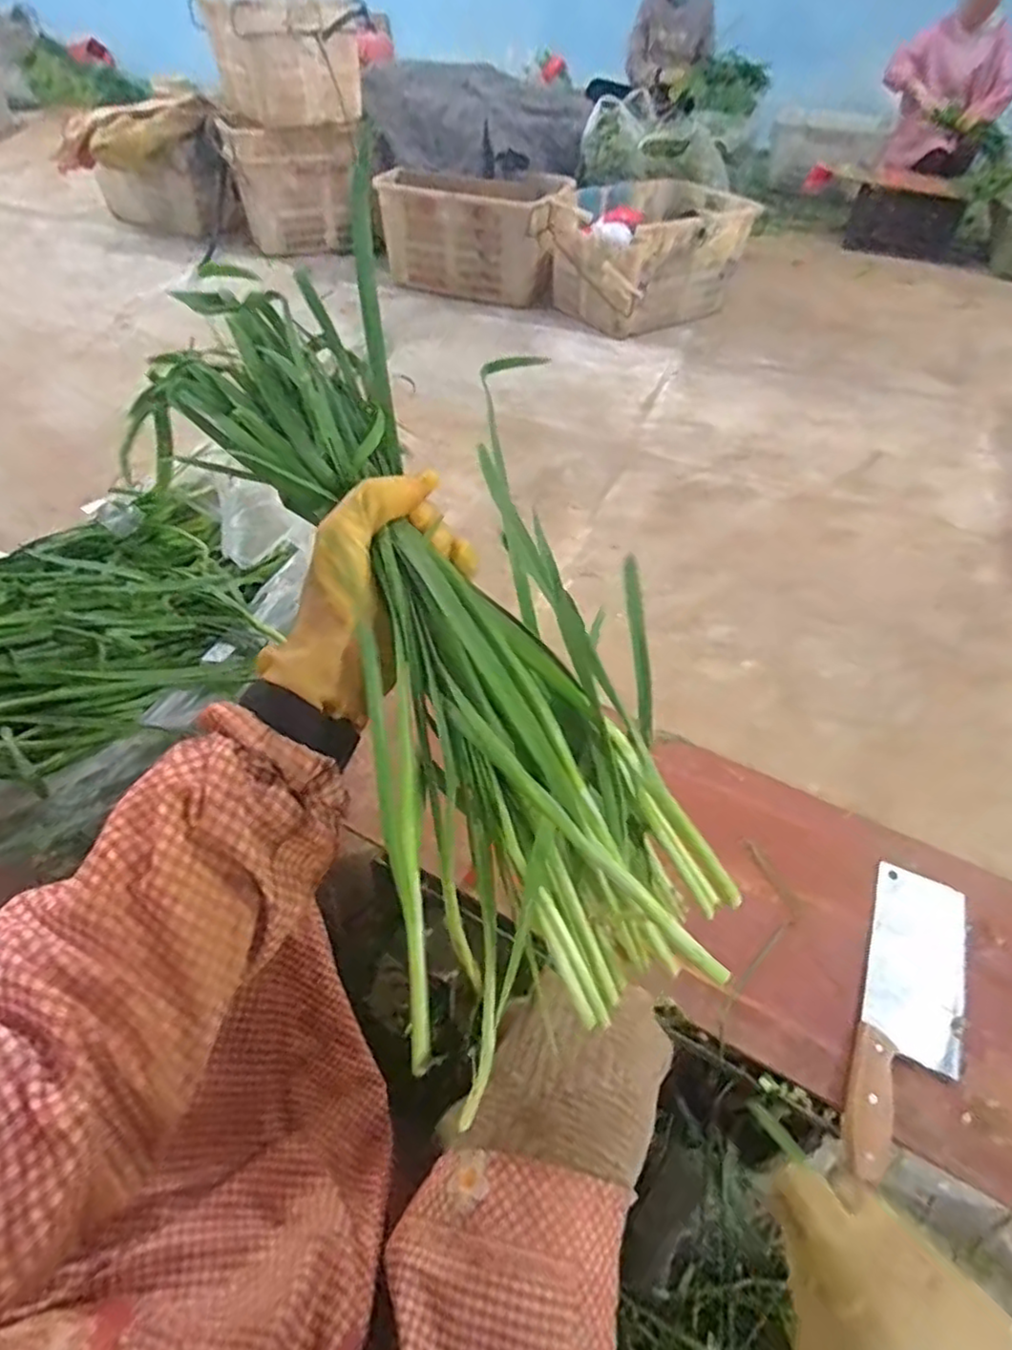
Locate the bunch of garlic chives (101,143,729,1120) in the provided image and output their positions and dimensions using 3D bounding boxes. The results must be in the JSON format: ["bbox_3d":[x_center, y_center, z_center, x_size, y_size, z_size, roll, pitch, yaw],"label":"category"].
[{"bbox_3d":[-0.042,-0.041,0.348,0.191,0.093,0.436,-26,76,-23],"label":"bunch of garlic chives"}]

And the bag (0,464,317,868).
[{"bbox_3d":[-0.464,-0.048,0.711,0.275,0.148,0.585,10,38,3],"label":"bag"}]

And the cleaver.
[{"bbox_3d":[0.349,0.295,0.589,0.093,0.025,0.276,29,52,19],"label":"cleaver"}]

